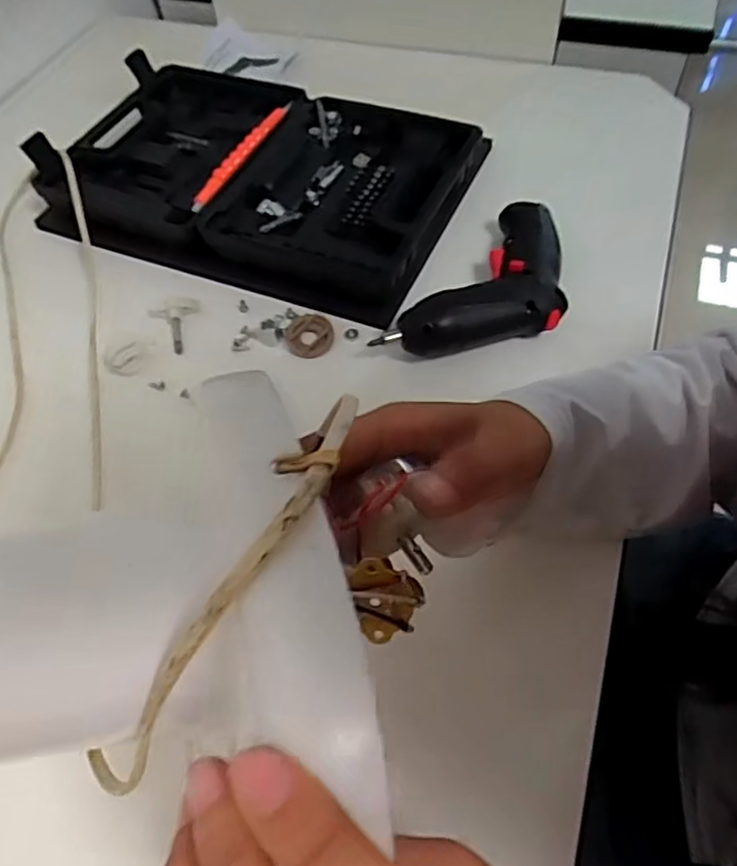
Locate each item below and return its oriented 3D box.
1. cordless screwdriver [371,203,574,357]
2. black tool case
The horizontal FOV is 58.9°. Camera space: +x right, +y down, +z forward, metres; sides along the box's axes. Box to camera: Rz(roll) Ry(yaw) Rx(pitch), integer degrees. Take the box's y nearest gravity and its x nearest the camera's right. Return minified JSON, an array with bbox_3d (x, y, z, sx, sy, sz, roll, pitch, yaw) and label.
[{"bbox_3d":[0.097,-0.102,0.477,0.093,0.035,0.182,32,64,22],"label":"cordless screwdriver"},{"bbox_3d":[-0.096,-0.234,0.578,0.357,0.046,0.242,18,59,15],"label":"black tool case"}]

